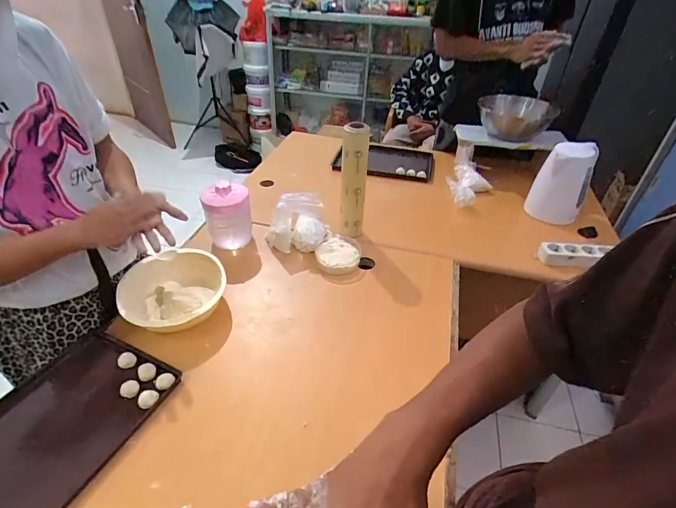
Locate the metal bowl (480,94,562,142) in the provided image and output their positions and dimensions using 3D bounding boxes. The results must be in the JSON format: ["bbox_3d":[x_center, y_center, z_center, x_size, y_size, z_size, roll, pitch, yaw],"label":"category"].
[{"bbox_3d":[0.634,-0.491,1.359,0.246,0.118,0.246,2,38,-1],"label":"metal bowl"}]

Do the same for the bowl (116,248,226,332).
[{"bbox_3d":[-0.368,0.095,0.853,0.213,0.088,0.222,-10,40,-16],"label":"bowl"}]

